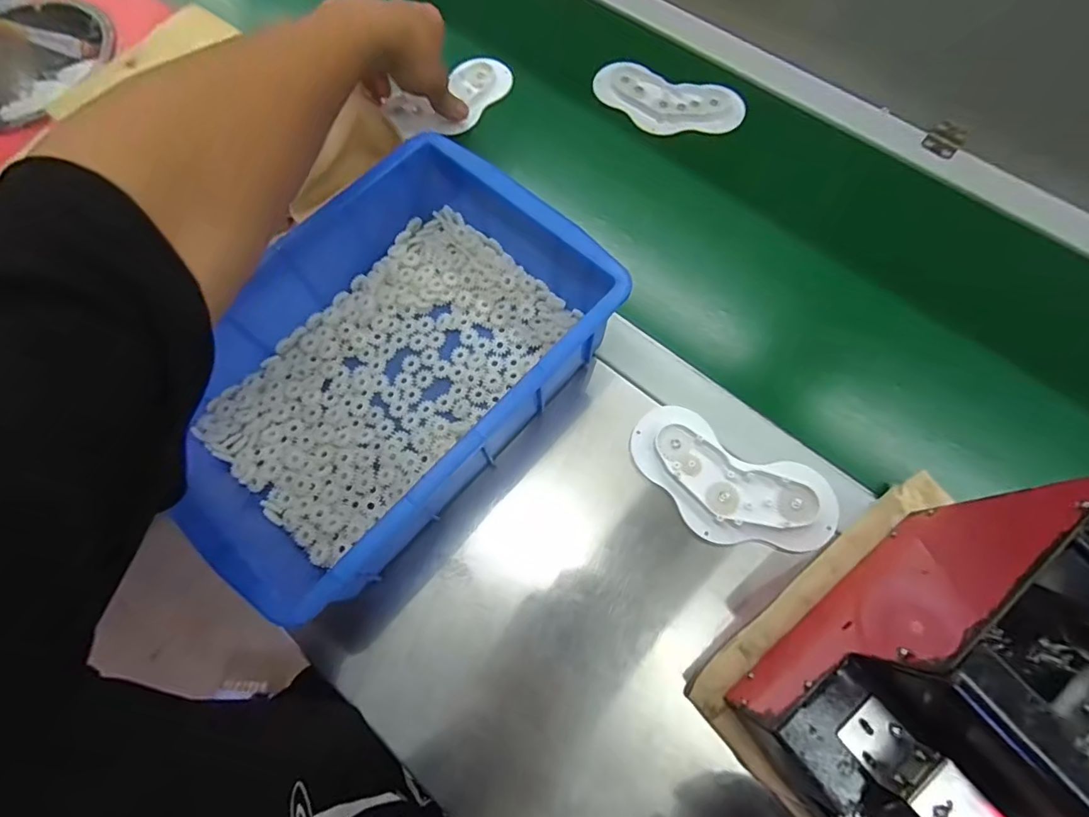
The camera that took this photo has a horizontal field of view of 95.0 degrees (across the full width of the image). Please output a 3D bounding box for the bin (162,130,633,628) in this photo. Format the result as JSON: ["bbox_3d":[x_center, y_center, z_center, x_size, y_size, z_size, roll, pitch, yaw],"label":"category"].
[{"bbox_3d":[-0.108,-0.037,0.360,0.200,0.081,0.309,41,73,14],"label":"bin"}]

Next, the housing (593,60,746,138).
[{"bbox_3d":[0.121,-0.306,0.502,0.148,0.017,0.069,24,70,8],"label":"housing"}]

